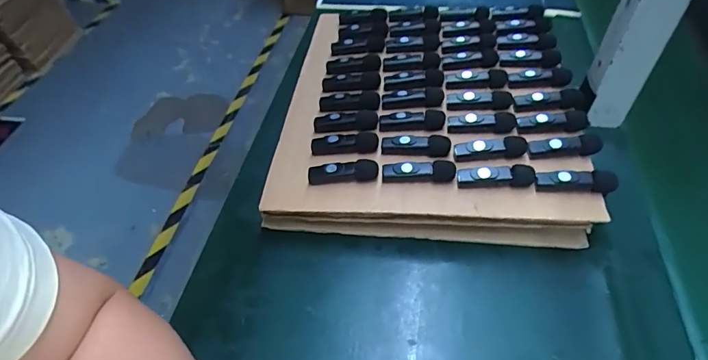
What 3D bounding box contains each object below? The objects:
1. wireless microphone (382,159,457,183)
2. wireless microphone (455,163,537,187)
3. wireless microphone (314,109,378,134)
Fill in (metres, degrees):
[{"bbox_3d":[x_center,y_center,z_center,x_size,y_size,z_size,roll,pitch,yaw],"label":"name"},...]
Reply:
[{"bbox_3d":[0.058,-0.009,0.396,0.064,0.016,0.012,4,48,5],"label":"wireless microphone"},{"bbox_3d":[0.123,-0.005,0.385,0.064,0.014,0.013,1,47,7],"label":"wireless microphone"},{"bbox_3d":[-0.009,-0.060,0.453,0.065,0.018,0.020,-4,48,-2],"label":"wireless microphone"}]

